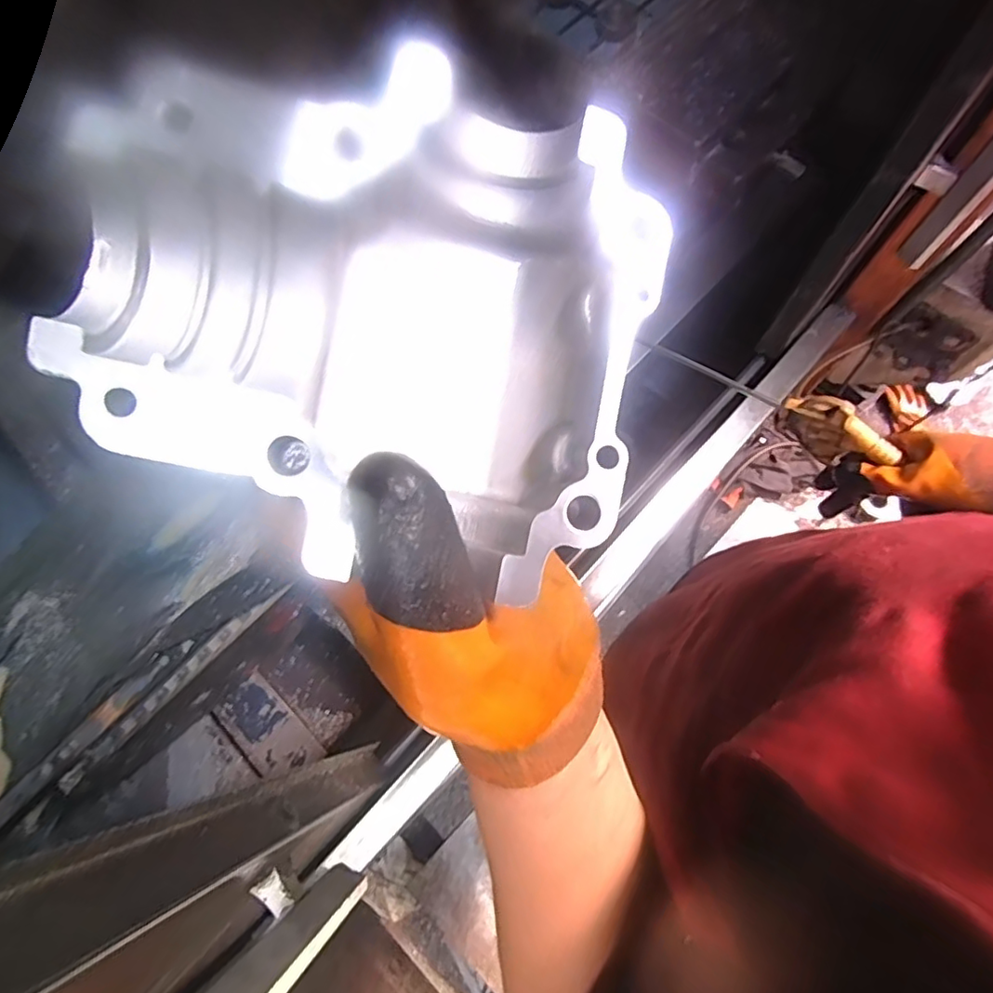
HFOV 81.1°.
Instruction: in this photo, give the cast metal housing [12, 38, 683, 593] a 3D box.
[{"bbox_3d":[-0.032,-0.052,0.175,0.152,0.060,0.135,20,87,-11],"label":"cast metal housing"}]

